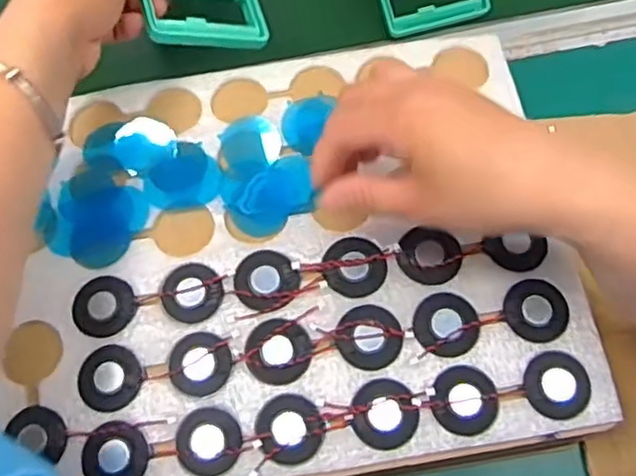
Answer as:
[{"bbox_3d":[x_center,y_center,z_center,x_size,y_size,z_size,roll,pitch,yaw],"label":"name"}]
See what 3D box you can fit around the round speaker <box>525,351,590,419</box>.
[{"bbox_3d":[0.123,0.075,0.347,0.032,0.004,0.033,-1,67,2],"label":"round speaker"}]

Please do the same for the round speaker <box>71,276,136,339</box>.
[{"bbox_3d":[-0.118,0.038,0.372,0.035,0.004,0.034,-1,67,2],"label":"round speaker"}]

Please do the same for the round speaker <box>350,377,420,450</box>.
[{"bbox_3d":[0.034,0.089,0.341,0.033,0.004,0.033,-1,67,2],"label":"round speaker"}]

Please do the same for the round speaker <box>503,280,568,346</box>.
[{"bbox_3d":[0.117,0.038,0.359,0.034,0.004,0.033,-1,67,2],"label":"round speaker"}]

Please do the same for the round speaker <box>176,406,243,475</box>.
[{"bbox_3d":[-0.055,0.103,0.342,0.032,0.004,0.033,-1,67,2],"label":"round speaker"}]

